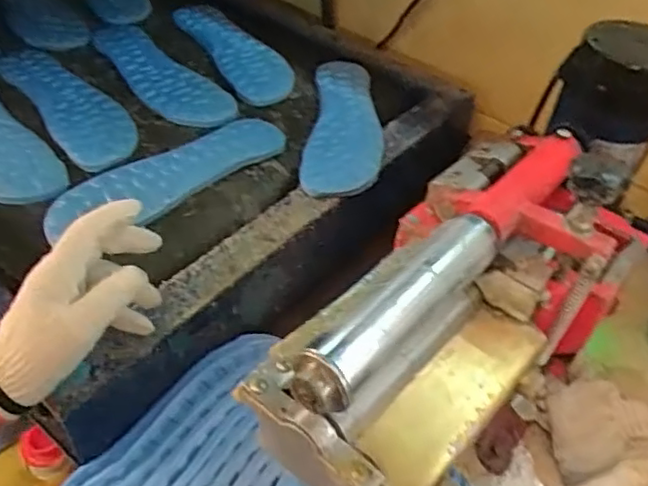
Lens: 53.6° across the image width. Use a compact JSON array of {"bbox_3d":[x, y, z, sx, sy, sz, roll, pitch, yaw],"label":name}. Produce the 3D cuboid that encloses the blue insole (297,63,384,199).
[{"bbox_3d":[0.025,-0.138,0.726,0.080,0.024,0.254,5,45,2],"label":"blue insole"}]

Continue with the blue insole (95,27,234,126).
[{"bbox_3d":[-0.203,-0.204,0.777,0.078,0.013,0.251,-38,59,-25],"label":"blue insole"}]

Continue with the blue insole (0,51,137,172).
[{"bbox_3d":[-0.289,-0.159,0.733,0.082,0.014,0.260,-29,53,-28],"label":"blue insole"}]

